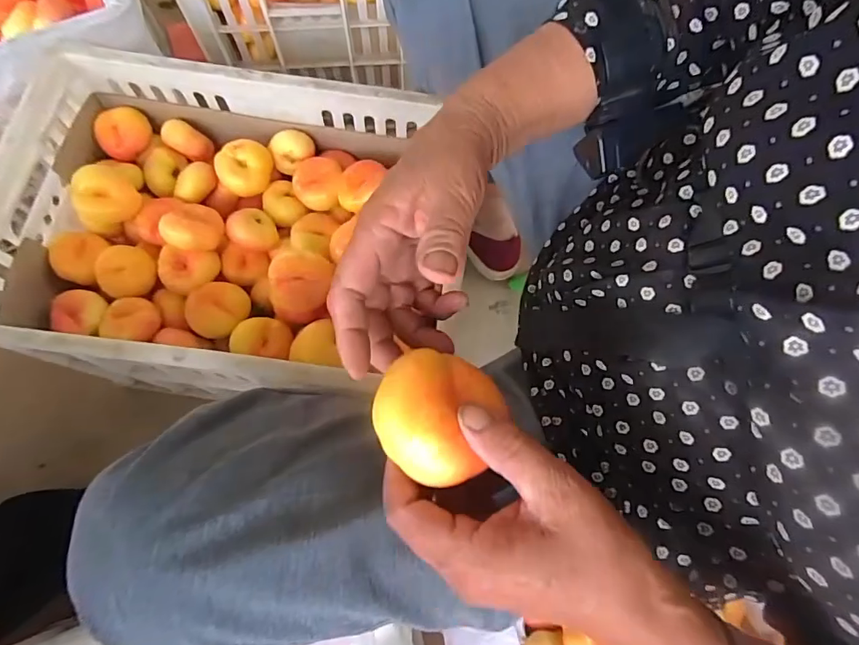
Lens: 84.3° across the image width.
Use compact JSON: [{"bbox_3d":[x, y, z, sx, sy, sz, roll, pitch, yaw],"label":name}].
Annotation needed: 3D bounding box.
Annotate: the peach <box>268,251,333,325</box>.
[{"bbox_3d":[-0.141,-0.039,0.532,0.064,0.052,0.072,-5,74,-3],"label":"peach"}]

